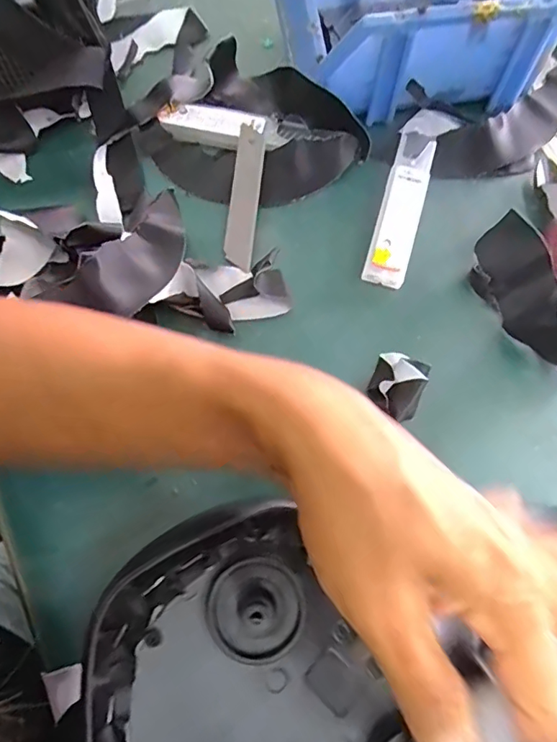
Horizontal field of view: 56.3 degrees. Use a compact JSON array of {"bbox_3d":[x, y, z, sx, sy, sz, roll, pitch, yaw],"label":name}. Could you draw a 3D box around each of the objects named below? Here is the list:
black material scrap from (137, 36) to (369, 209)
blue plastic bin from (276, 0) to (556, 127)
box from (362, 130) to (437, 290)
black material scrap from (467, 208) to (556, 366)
[{"bbox_3d":[-0.018,-0.159,0.345,0.122,0.031,0.107,41,75,12],"label":"black material scrap"},{"bbox_3d":[0.091,-0.244,0.349,0.168,0.074,0.125,-10,71,-5],"label":"blue plastic bin"},{"bbox_3d":[0.080,-0.107,0.336,0.027,0.015,0.112,16,71,4],"label":"box"},{"bbox_3d":[0.151,-0.043,0.307,0.040,0.030,0.098,-29,74,-11],"label":"black material scrap"}]

